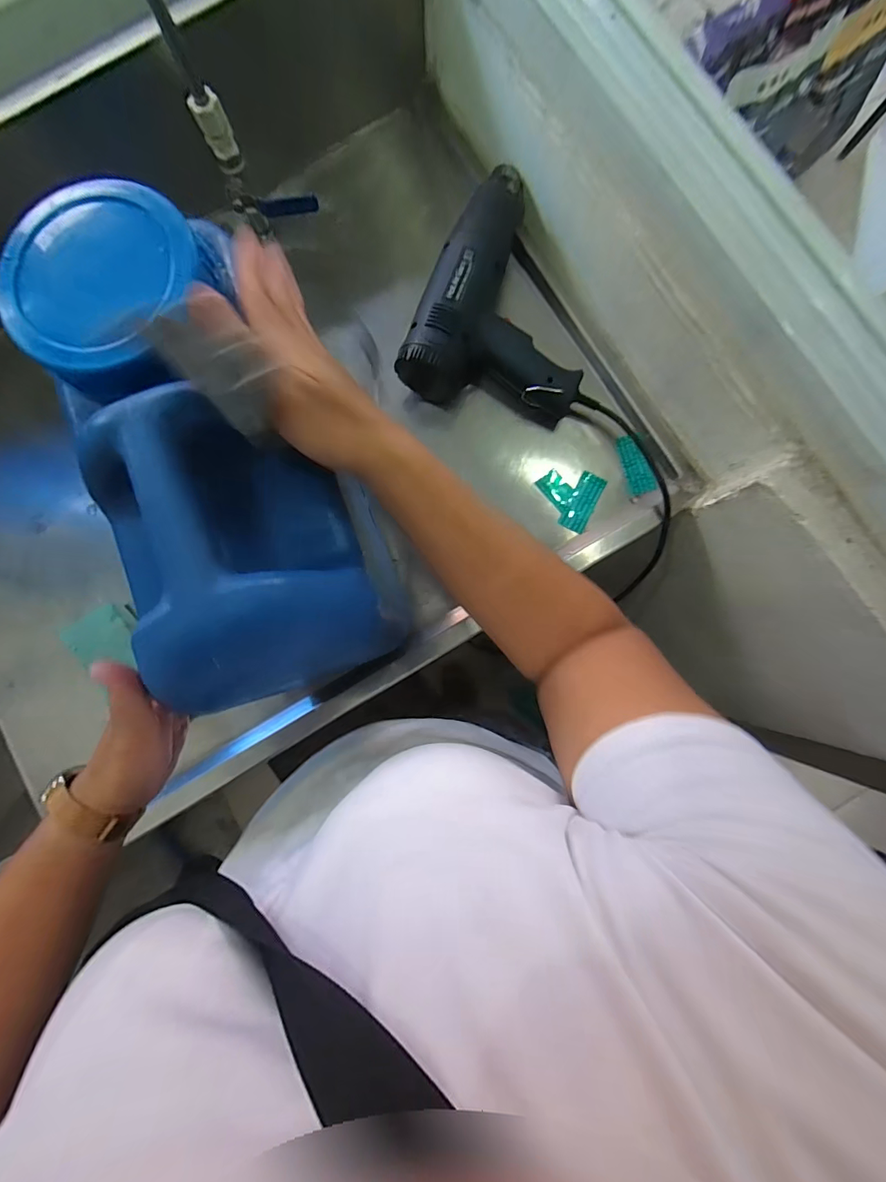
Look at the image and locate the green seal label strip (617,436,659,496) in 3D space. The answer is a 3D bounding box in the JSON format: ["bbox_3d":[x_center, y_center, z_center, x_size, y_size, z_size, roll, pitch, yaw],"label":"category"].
[{"bbox_3d":[0.213,-0.139,0.489,0.029,0.008,0.065,-12,95,28],"label":"green seal label strip"}]

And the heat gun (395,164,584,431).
[{"bbox_3d":[0.080,-0.311,0.479,0.193,0.081,0.243,23,86,4],"label":"heat gun"}]

